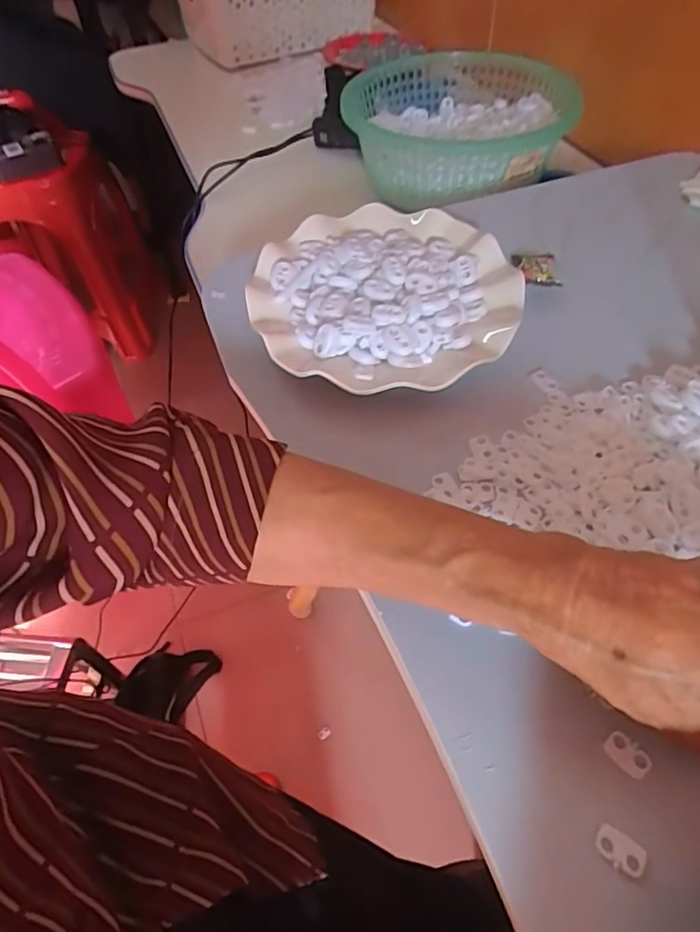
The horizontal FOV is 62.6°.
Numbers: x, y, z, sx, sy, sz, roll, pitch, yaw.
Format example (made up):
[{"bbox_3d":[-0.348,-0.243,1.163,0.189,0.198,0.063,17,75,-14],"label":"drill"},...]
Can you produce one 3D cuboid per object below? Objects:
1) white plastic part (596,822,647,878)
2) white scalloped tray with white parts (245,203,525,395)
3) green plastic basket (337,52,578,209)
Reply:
[{"bbox_3d":[0.104,0.146,0.219,0.018,0.004,0.012,32,61,25],"label":"white plastic part"},{"bbox_3d":[0.024,-0.113,0.386,0.170,0.031,0.172,27,59,22],"label":"white scalloped tray with white parts"},{"bbox_3d":[0.106,-0.338,0.568,0.178,0.076,0.200,-22,54,-13],"label":"green plastic basket"}]

